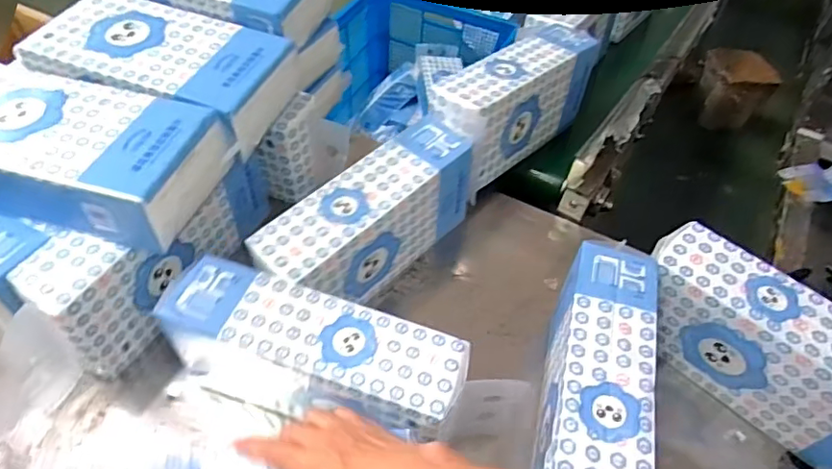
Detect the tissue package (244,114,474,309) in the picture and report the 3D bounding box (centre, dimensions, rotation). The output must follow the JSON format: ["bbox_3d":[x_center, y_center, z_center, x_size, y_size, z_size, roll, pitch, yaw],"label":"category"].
[{"bbox_3d":[-0.061,-0.012,0.784,0.099,0.152,0.340,35,56,22],"label":"tissue package"}]

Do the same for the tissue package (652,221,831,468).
[{"bbox_3d":[0.431,0.147,0.684,0.341,0.160,0.103,38,58,24],"label":"tissue package"}]

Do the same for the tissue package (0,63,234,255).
[{"bbox_3d":[-0.405,-0.104,0.675,0.339,0.095,0.180,15,51,8],"label":"tissue package"}]

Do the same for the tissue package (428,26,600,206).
[{"bbox_3d":[0.162,-0.227,0.950,0.114,0.180,0.369,35,56,22],"label":"tissue package"}]

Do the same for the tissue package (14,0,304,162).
[{"bbox_3d":[-0.340,-0.231,0.780,0.322,0.076,0.181,18,52,10],"label":"tissue package"}]

